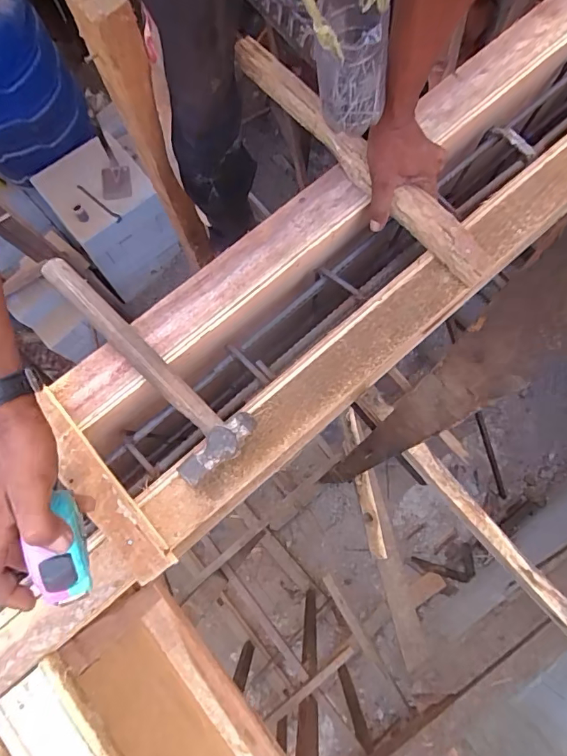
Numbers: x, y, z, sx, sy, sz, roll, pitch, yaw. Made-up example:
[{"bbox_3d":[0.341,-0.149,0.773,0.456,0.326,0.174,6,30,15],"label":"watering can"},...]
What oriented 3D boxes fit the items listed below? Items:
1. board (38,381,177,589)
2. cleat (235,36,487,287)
[{"bbox_3d":[-0.200,0.113,0.480,0.044,0.019,0.228,-37,78,-8],"label":"board"},{"bbox_3d":[0.091,-0.280,0.563,0.045,0.025,0.427,-41,82,-8],"label":"cleat"}]

